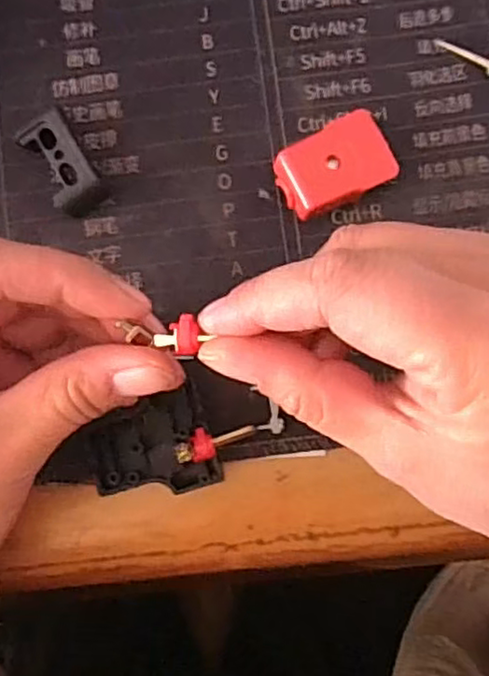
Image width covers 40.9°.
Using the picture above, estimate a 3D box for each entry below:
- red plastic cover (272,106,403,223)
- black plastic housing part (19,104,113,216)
[{"bbox_3d":[0.034,-0.064,0.247,0.043,0.013,0.029,-30,87,0],"label":"red plastic cover"},{"bbox_3d":[-0.069,-0.065,0.251,0.019,0.012,0.037,-33,87,-1],"label":"black plastic housing part"}]

